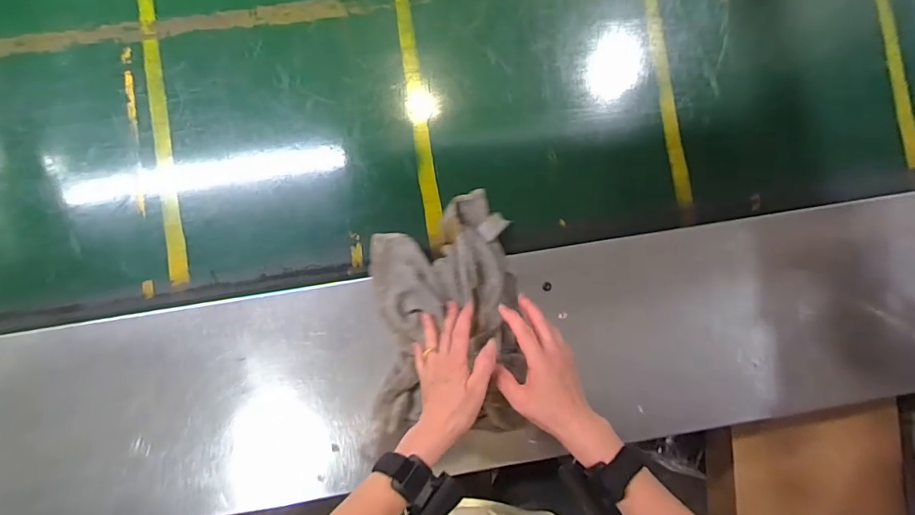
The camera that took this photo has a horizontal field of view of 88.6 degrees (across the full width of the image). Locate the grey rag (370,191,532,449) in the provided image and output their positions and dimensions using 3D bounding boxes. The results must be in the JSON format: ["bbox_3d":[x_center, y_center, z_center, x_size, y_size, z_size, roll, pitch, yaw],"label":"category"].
[{"bbox_3d":[-0.017,0.075,0.597,0.182,0.057,0.301,-4,88,-3],"label":"grey rag"}]

